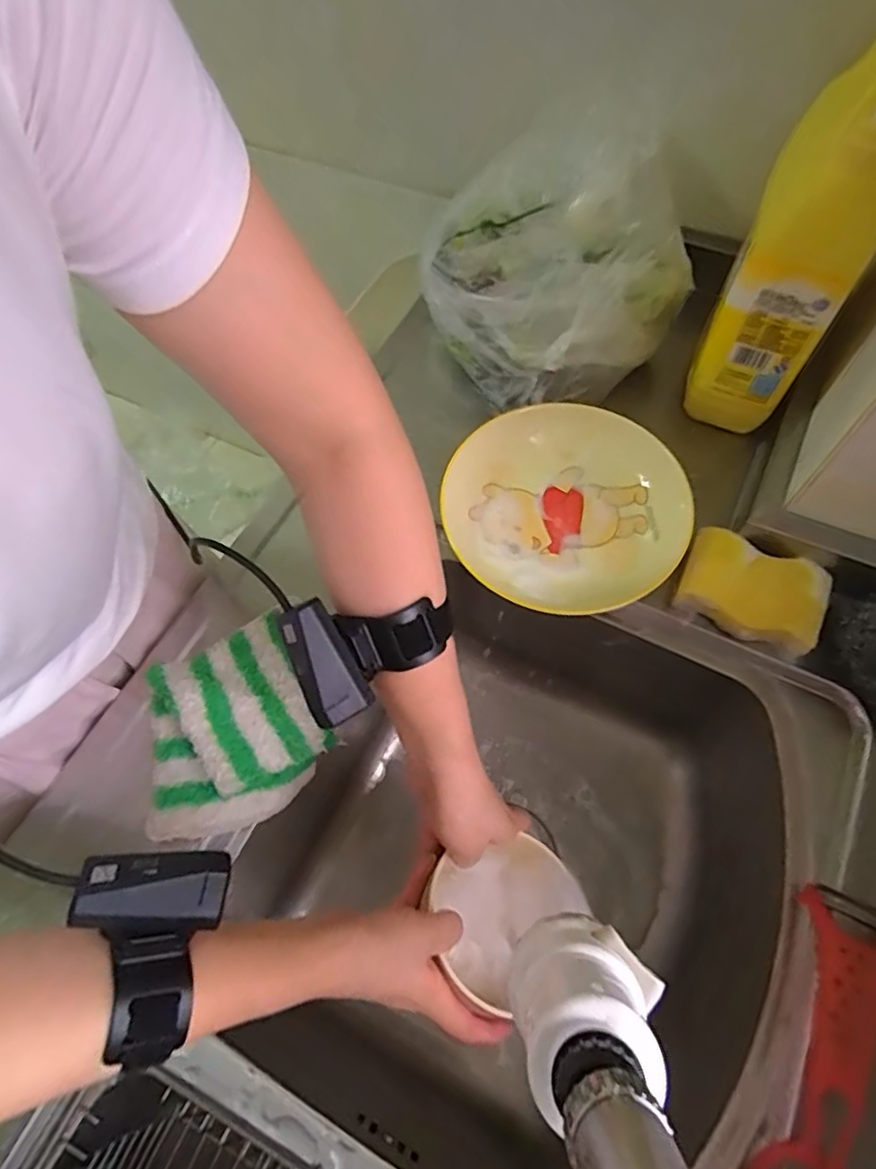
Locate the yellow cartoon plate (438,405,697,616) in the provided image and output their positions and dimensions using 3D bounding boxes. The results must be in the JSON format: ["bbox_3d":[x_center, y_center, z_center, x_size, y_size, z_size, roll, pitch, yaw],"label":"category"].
[{"bbox_3d":[0.103,-0.064,0.513,0.197,0.035,0.192,-1,64,3],"label":"yellow cartoon plate"}]

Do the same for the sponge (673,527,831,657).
[{"bbox_3d":[0.246,0.004,0.474,0.103,0.027,0.070,26,69,15],"label":"sponge"}]

